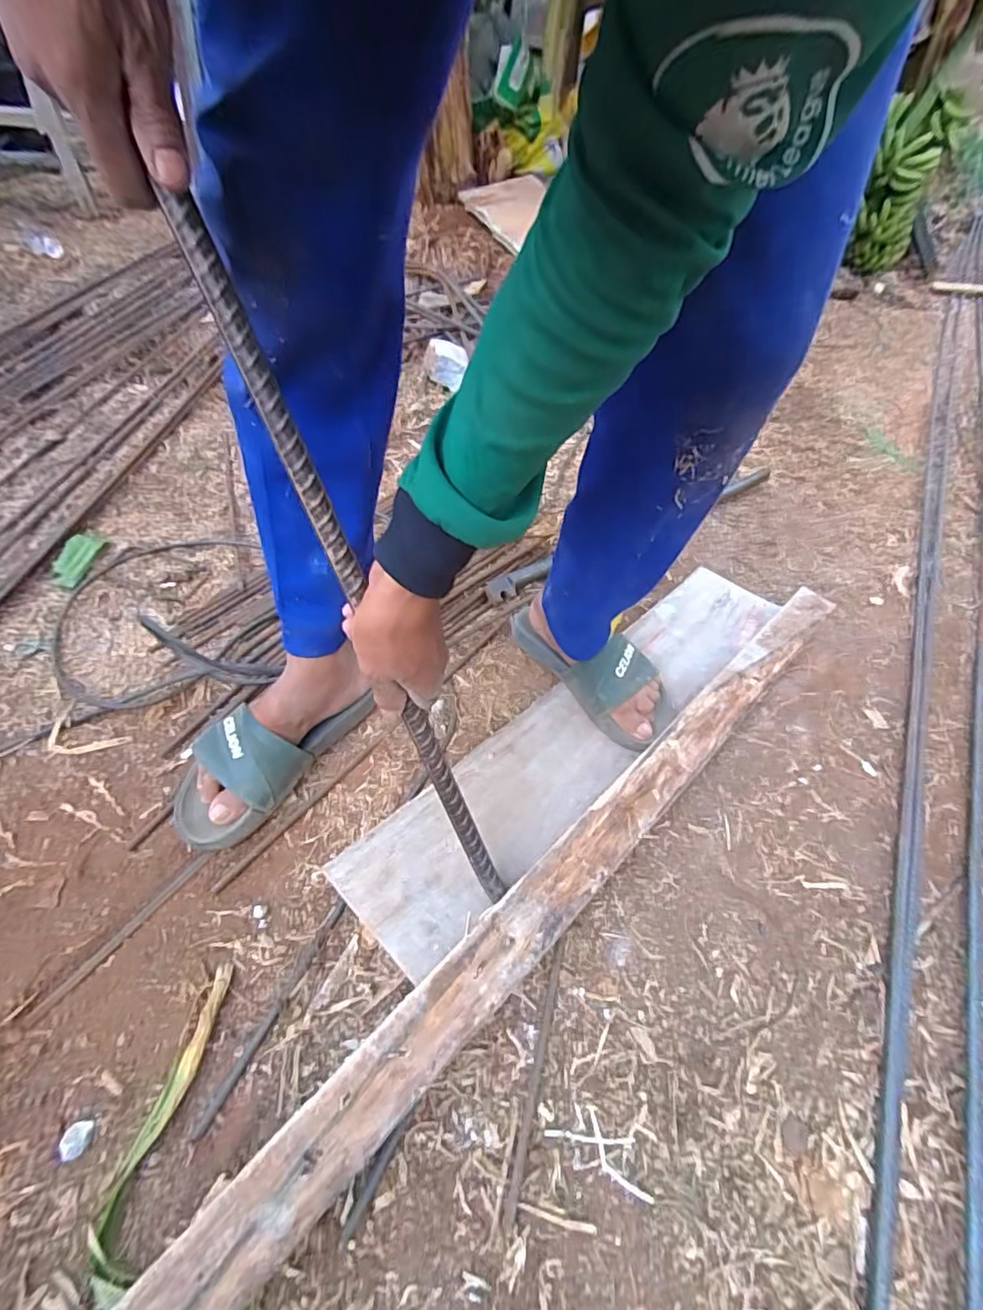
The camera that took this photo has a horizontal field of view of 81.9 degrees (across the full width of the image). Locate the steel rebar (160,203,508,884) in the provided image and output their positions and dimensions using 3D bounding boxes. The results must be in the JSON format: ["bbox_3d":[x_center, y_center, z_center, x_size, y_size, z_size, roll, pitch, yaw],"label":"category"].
[{"bbox_3d":[-0.086,-0.016,0.422,0.010,0.545,0.020,6,35,45],"label":"steel rebar"}]

